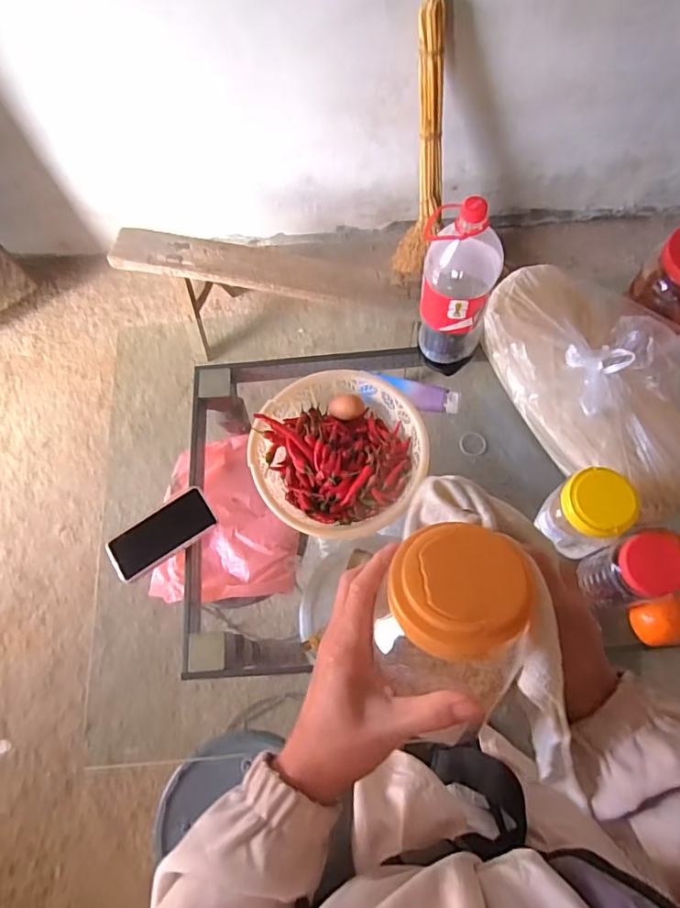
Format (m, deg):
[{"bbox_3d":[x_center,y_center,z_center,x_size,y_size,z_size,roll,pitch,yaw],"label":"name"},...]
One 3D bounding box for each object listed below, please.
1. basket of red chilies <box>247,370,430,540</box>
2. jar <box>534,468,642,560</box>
[{"bbox_3d":[-0.003,-0.003,0.841,0.249,0.064,0.255,-1,70,3],"label":"basket of red chilies"},{"bbox_3d":[0.335,0.086,0.747,0.085,0.137,0.092,-1,70,3],"label":"jar"}]

